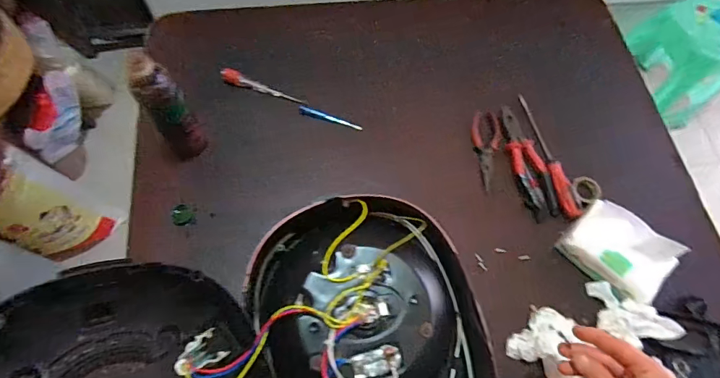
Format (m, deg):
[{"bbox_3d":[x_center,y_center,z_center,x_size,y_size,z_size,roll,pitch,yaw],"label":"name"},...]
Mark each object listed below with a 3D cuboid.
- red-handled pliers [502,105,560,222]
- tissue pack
[{"bbox_3d":[0.287,-0.051,0.734,0.054,0.020,0.212,-9,67,-7],"label":"red-handled pliers"},{"bbox_3d":[0.390,0.092,0.638,0.142,0.079,0.093,40,70,13],"label":"tissue pack"}]

